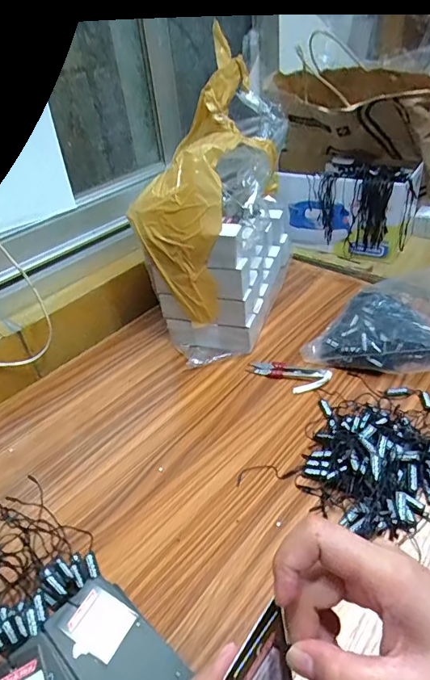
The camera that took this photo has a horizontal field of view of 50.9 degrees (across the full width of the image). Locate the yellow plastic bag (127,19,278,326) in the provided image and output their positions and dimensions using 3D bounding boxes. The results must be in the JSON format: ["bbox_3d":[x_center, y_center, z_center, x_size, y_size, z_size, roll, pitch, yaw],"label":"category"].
[{"bbox_3d":[-0.013,-0.204,0.575,0.124,0.125,0.341,11,83,21],"label":"yellow plastic bag"}]

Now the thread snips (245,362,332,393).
[{"bbox_3d":[0.092,0.043,0.579,0.106,0.013,0.044,12,41,23],"label":"thread snips"}]

